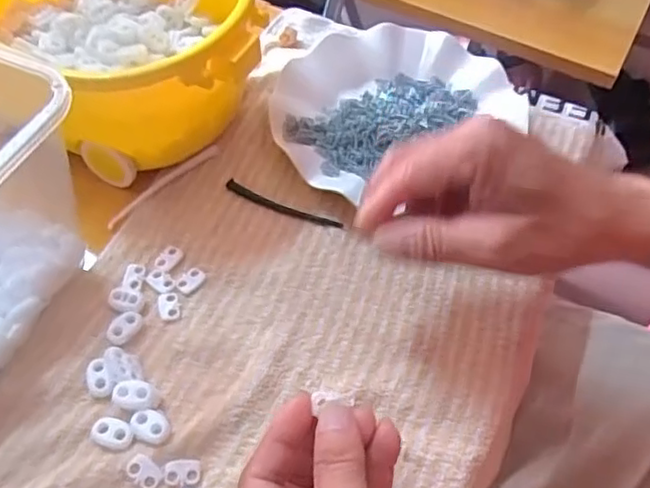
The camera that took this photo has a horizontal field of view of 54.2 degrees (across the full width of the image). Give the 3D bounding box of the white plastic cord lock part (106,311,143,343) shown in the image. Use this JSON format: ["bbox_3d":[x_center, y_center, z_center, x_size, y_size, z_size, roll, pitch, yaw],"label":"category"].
[{"bbox_3d":[-0.118,0.049,0.374,0.013,0.008,0.022,35,60,20],"label":"white plastic cord lock part"}]

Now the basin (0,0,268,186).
[{"bbox_3d":[-0.159,-0.142,0.449,0.204,0.115,0.209,-1,54,1],"label":"basin"}]

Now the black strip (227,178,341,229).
[{"bbox_3d":[-0.029,-0.025,0.430,0.086,0.008,0.008,21,57,13],"label":"black strip"}]

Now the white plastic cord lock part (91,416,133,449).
[{"bbox_3d":[-0.114,0.100,0.339,0.024,0.004,0.015,15,55,8],"label":"white plastic cord lock part"}]

